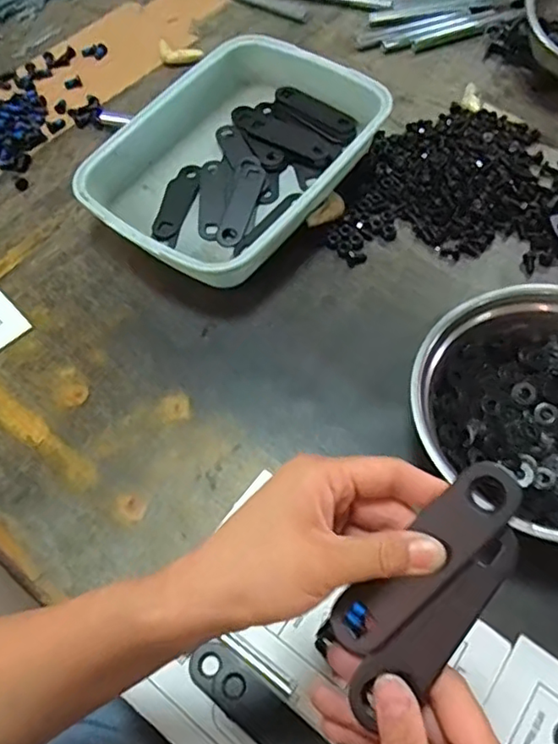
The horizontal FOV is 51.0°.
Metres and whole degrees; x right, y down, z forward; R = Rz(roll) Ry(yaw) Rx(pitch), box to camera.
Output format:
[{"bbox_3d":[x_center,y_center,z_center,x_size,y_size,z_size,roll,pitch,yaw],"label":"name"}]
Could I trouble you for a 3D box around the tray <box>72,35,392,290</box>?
[{"bbox_3d":[-0.048,-0.235,0.654,0.239,0.075,0.321,31,65,22],"label":"tray"}]

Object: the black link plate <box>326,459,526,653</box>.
[{"bbox_3d":[0.068,0.089,0.275,0.030,0.004,0.113,44,100,26],"label":"black link plate"}]

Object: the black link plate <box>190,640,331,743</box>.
[{"bbox_3d":[-0.006,0.238,0.397,0.132,0.007,0.032,34,66,23],"label":"black link plate"}]

